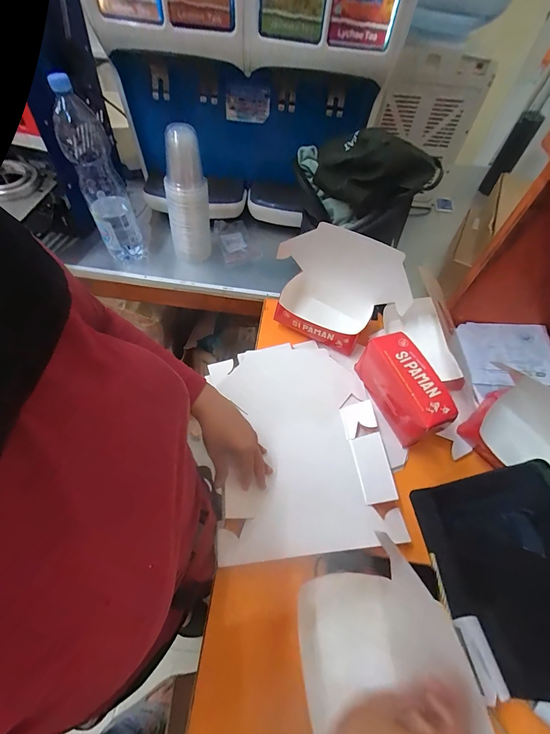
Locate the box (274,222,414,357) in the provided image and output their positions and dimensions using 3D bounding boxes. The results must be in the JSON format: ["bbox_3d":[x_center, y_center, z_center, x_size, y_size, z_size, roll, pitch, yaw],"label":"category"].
[{"bbox_3d":[0.118,-0.132,0.660,0.275,0.218,0.129,22,58,9],"label":"box"}]

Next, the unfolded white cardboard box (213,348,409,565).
[{"bbox_3d":[0.038,0.122,0.576,0.274,0.035,0.359,-5,58,-8],"label":"unfolded white cardboard box"}]

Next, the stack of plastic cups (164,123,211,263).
[{"bbox_3d":[-0.195,-0.363,0.724,0.089,0.269,0.073,-3,58,-7],"label":"stack of plastic cups"}]

